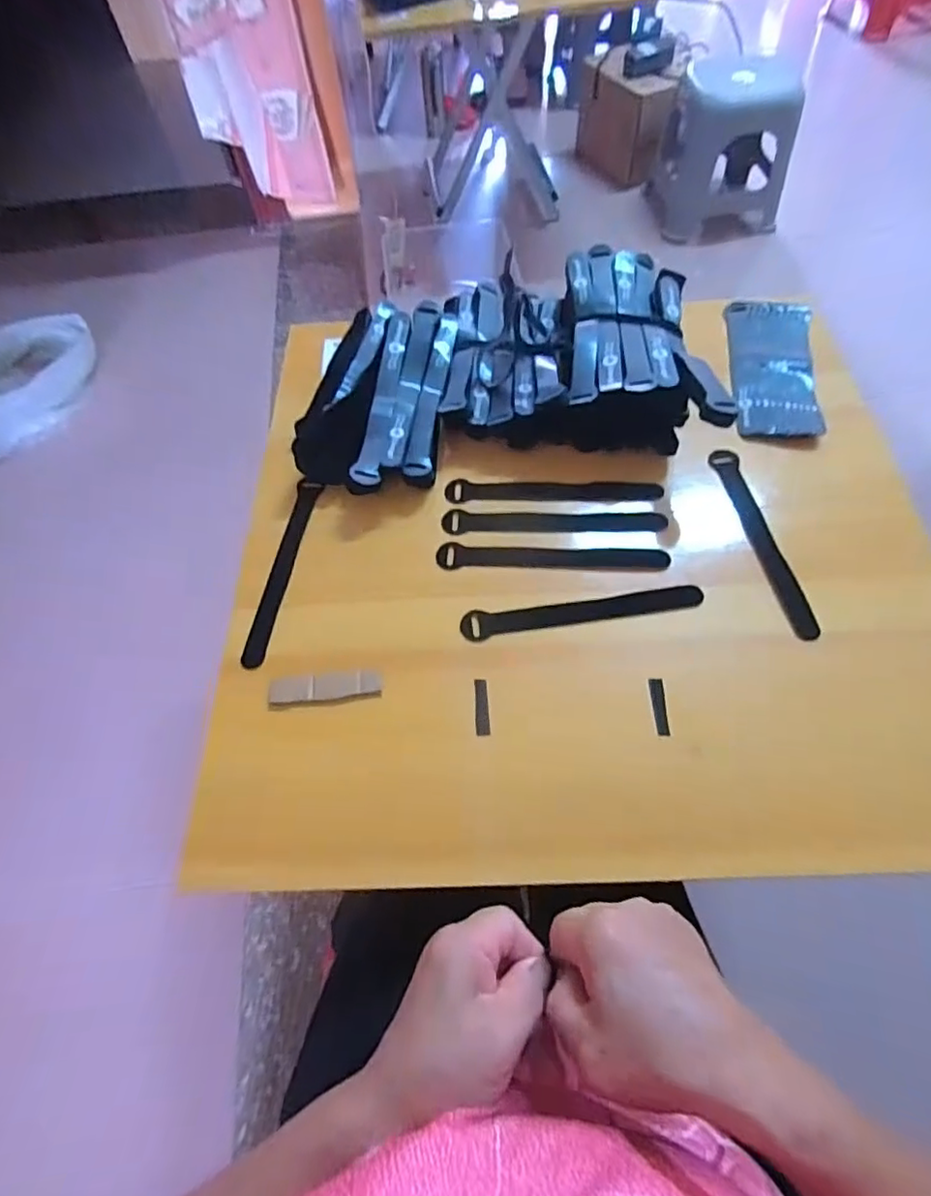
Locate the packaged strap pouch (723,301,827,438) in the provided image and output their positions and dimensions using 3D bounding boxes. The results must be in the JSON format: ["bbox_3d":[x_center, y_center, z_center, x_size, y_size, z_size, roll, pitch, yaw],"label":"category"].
[{"bbox_3d":[0.321,-0.245,0.605,0.085,0.015,0.202,7,61,7],"label":"packaged strap pouch"}]

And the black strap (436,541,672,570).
[{"bbox_3d":[0.076,-0.034,0.510,0.197,0.010,0.026,1,60,4],"label":"black strap"}]

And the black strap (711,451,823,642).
[{"bbox_3d":[0.257,-0.055,0.508,0.026,0.011,0.198,-8,60,-2],"label":"black strap"}]

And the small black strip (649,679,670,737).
[{"bbox_3d":[0.147,0.082,0.440,0.010,0.005,0.043,-8,66,11],"label":"small black strip"}]

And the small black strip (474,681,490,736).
[{"bbox_3d":[0.012,0.083,0.444,0.010,0.004,0.043,-5,60,0],"label":"small black strip"}]

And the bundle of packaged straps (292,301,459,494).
[{"bbox_3d":[-0.087,-0.214,0.577,0.142,0.060,0.271,6,61,6],"label":"bundle of packaged straps"}]

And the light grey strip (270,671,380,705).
[{"bbox_3d":[-0.109,0.069,0.455,0.086,0.004,0.023,-7,57,-3],"label":"light grey strip"}]

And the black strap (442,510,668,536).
[{"bbox_3d":[0.080,-0.069,0.531,0.198,0.011,0.024,-1,60,2],"label":"black strap"}]

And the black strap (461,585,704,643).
[{"bbox_3d":[0.096,0.012,0.478,0.196,0.008,0.026,-7,60,-1],"label":"black strap"}]

